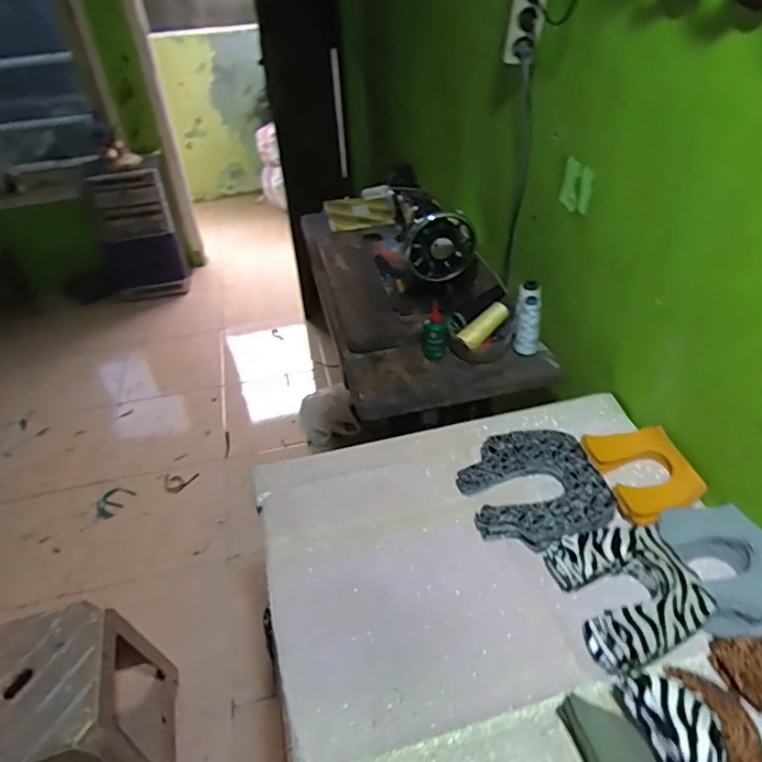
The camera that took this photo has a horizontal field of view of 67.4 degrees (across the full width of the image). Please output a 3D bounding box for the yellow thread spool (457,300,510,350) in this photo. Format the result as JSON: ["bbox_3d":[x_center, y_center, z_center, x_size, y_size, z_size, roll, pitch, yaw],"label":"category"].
[{"bbox_3d":[0.196,-0.107,1.088,0.111,0.037,0.034,-41,49,-8],"label":"yellow thread spool"}]

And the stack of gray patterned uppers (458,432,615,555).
[{"bbox_3d":[0.218,0.152,0.830,0.189,0.037,0.197,-12,40,-11],"label":"stack of gray patterned uppers"}]

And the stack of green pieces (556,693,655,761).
[{"bbox_3d":[0.228,0.369,0.554,0.058,0.041,0.118,-10,40,-8],"label":"stack of green pieces"}]

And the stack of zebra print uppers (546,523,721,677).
[{"bbox_3d":[0.301,0.252,0.690,0.152,0.048,0.164,-11,40,-10],"label":"stack of zebra print uppers"}]

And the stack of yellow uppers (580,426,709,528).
[{"bbox_3d":[0.378,0.126,0.832,0.122,0.032,0.164,-12,40,-10],"label":"stack of yellow uppers"}]

